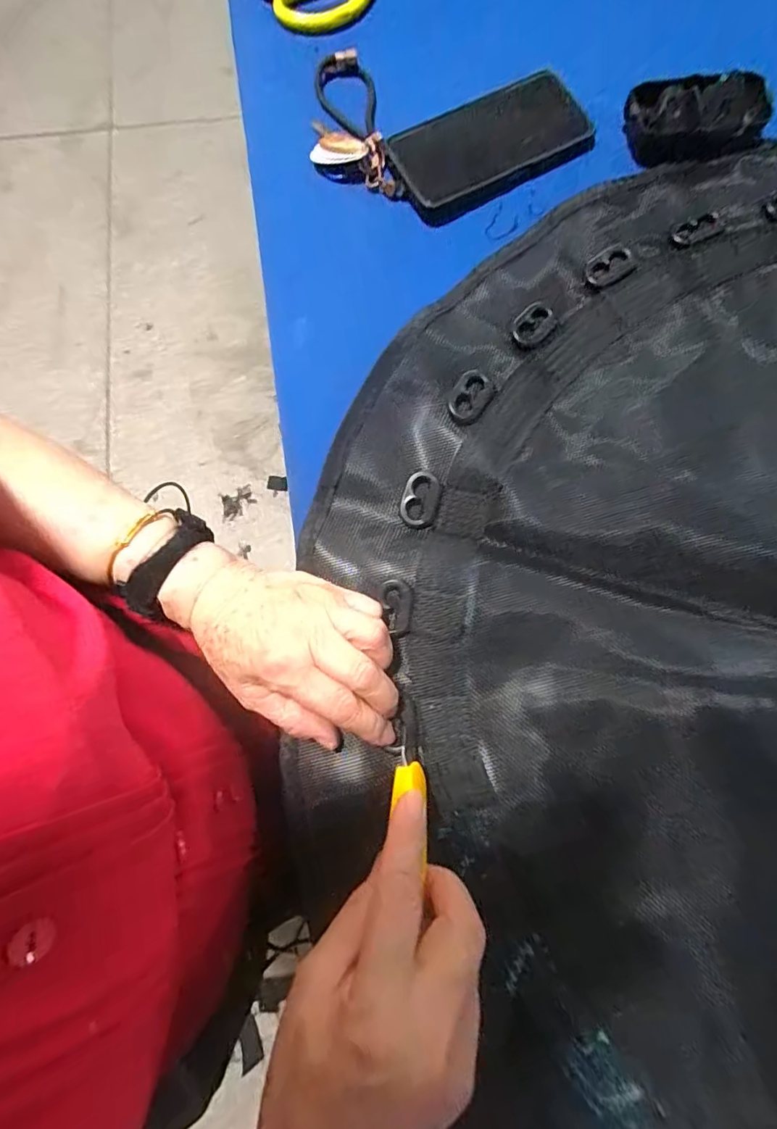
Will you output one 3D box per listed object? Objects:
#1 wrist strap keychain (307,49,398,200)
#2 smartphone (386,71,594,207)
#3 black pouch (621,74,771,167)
[{"bbox_3d":[-0.036,-0.369,0.402,0.060,0.014,0.140,-9,80,-1],"label":"wrist strap keychain"},{"bbox_3d":[0.083,-0.350,0.399,0.157,0.015,0.067,-26,81,-4],"label":"smartphone"},{"bbox_3d":[0.249,-0.365,0.394,0.111,0.027,0.052,-12,80,-1],"label":"black pouch"}]

